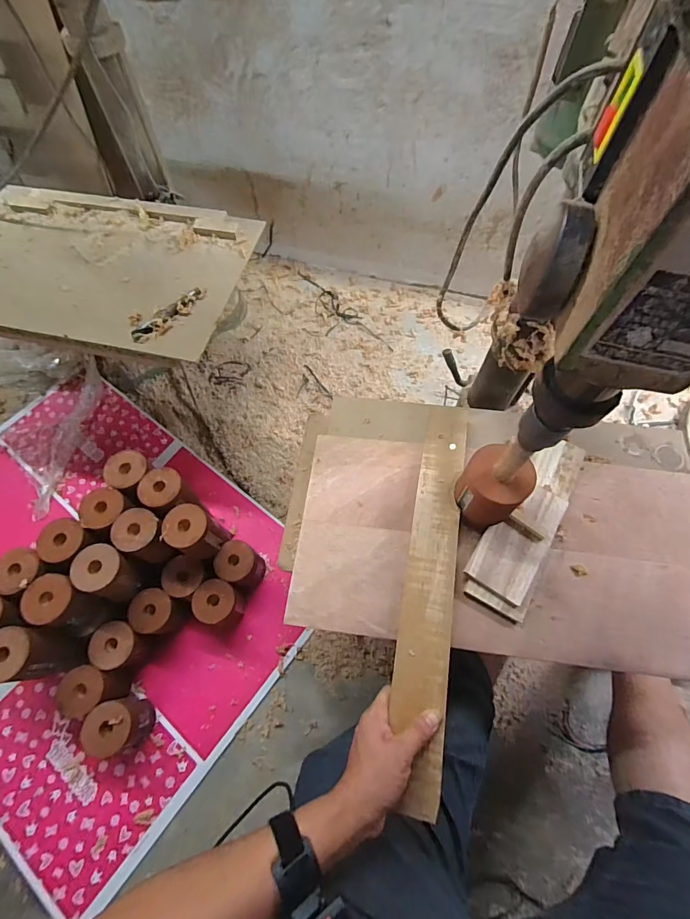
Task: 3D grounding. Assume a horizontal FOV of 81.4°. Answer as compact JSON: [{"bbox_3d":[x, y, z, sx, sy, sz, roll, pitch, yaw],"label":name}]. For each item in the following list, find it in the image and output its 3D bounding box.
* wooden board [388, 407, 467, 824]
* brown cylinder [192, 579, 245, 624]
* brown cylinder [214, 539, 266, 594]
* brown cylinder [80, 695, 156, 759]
[{"bbox_3d":[0.110,0.139,0.513,0.063,0.015,0.487,9,64,5],"label":"wooden board"},{"bbox_3d":[-0.244,0.280,0.783,0.072,0.108,0.075,7,65,4],"label":"brown cylinder"},{"bbox_3d":[-0.211,0.214,0.811,0.079,0.095,0.076,0,65,0],"label":"brown cylinder"},{"bbox_3d":[-0.396,0.468,0.706,0.083,0.102,0.080,0,65,0],"label":"brown cylinder"}]

